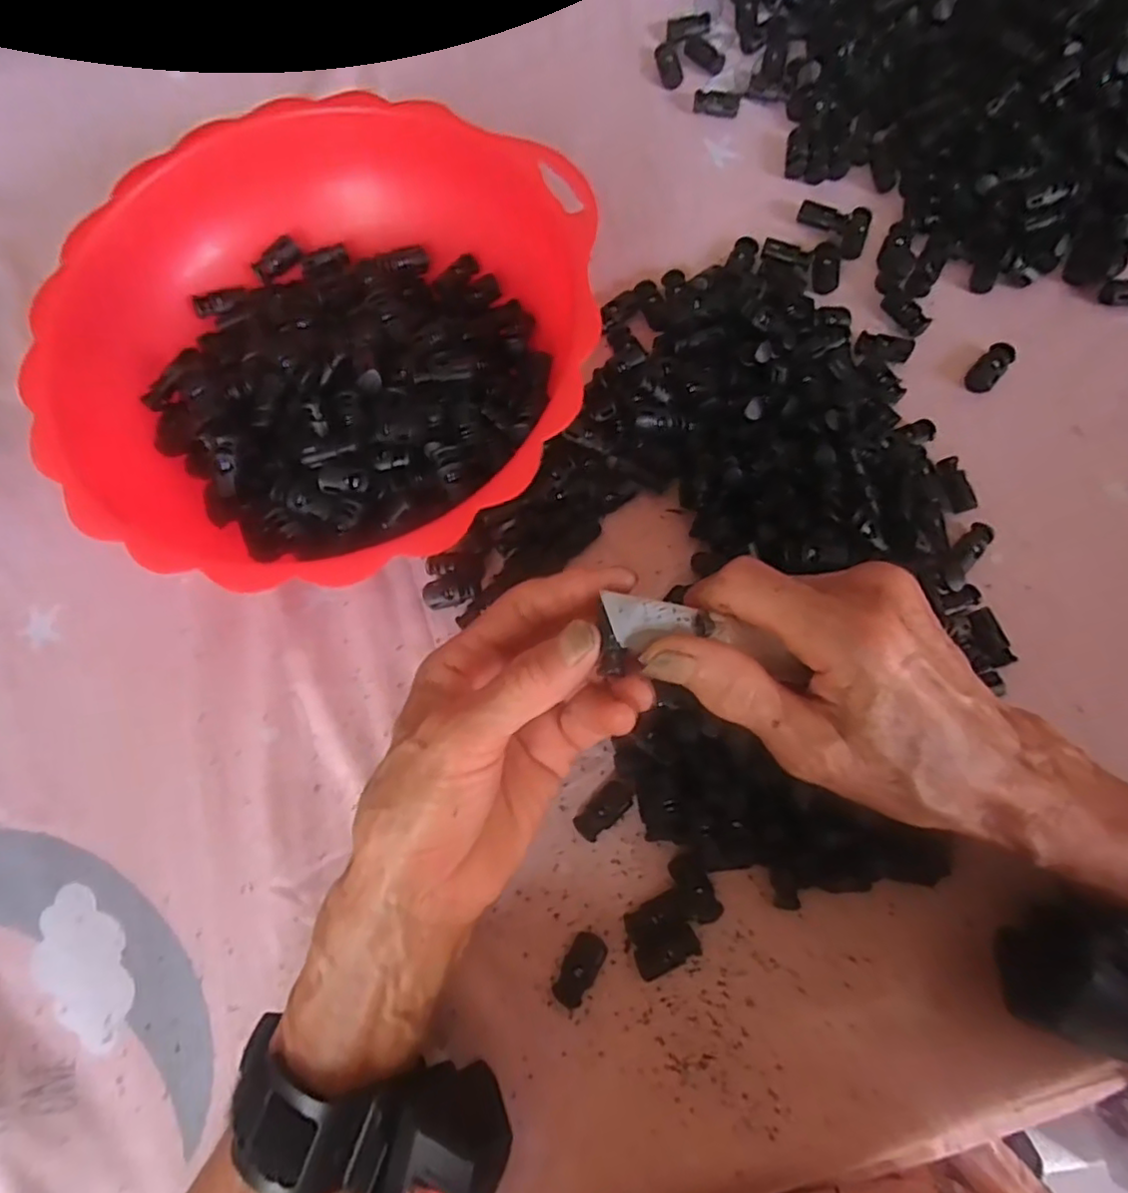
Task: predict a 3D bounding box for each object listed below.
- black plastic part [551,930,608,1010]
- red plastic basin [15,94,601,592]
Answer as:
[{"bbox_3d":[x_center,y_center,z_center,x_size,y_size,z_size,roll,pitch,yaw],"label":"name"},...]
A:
[{"bbox_3d":[0.007,0.155,0.270,0.014,0.008,0.028,28,77,9],"label":"black plastic part"},{"bbox_3d":[-0.110,-0.113,0.315,0.239,0.069,0.232,0,75,2],"label":"red plastic basin"}]

